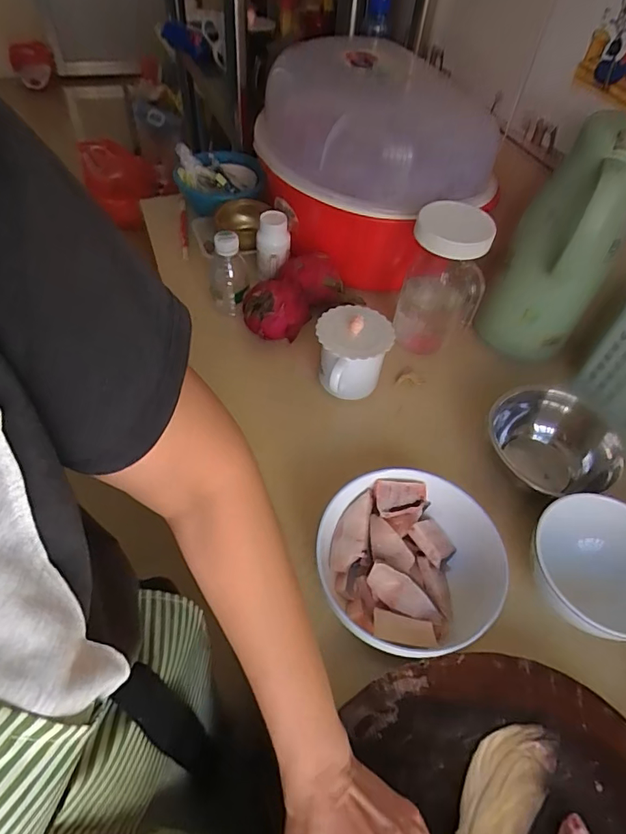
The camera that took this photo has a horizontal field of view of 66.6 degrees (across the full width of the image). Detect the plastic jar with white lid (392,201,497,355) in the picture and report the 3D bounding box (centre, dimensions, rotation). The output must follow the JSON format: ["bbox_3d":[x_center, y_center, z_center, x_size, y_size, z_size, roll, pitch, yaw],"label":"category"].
[{"bbox_3d":[0.168,-0.175,0.644,0.095,0.183,0.102,11,53,4],"label":"plastic jar with white lid"}]

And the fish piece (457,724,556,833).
[{"bbox_3d":[0.135,0.280,0.347,0.047,0.015,0.121,36,53,21],"label":"fish piece"}]

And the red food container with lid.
[{"bbox_3d":[0.091,-0.390,0.760,0.385,0.266,0.348,29,56,17],"label":"red food container with lid"}]

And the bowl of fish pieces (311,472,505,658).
[{"bbox_3d":[0.092,0.142,0.462,0.170,0.067,0.162,2,53,-3],"label":"bowl of fish pieces"}]

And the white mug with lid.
[{"bbox_3d":[0.048,-0.074,0.598,0.087,0.099,0.092,2,53,-3],"label":"white mug with lid"}]

